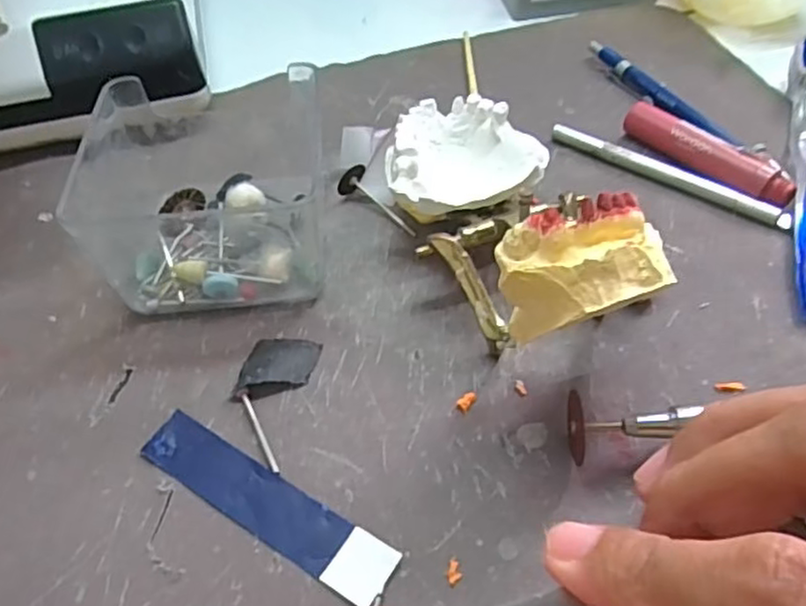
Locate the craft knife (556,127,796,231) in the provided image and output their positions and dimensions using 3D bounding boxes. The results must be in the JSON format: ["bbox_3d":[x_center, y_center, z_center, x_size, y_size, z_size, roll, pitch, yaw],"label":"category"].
[{"bbox_3d":[0.127,-0.063,0.336,0.120,0.009,0.007,28,57,25],"label":"craft knife"}]

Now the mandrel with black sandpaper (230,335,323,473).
[{"bbox_3d":[-0.052,0.035,0.267,0.027,0.007,0.057,6,51,10],"label":"mandrel with black sandpaper"}]

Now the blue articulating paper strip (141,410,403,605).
[{"bbox_3d":[-0.048,0.069,0.240,0.102,0.004,0.020,25,56,23],"label":"blue articulating paper strip"}]

